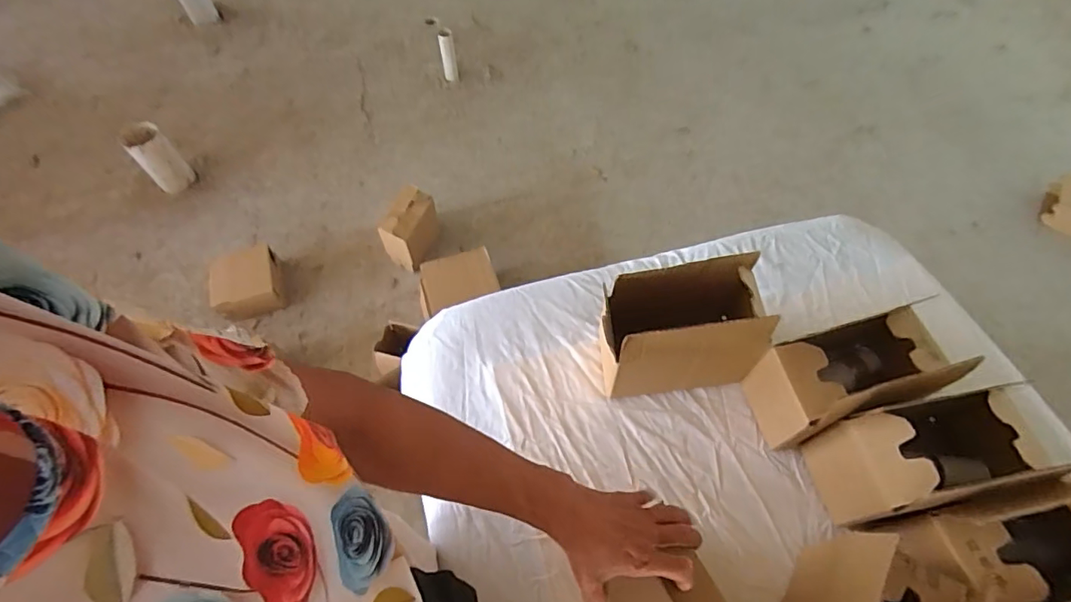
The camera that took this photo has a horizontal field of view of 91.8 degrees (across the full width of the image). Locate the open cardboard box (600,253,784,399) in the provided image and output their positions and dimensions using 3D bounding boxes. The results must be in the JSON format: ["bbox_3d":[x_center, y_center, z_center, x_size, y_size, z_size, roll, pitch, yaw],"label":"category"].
[{"bbox_3d":[0.164,0.036,0.625,0.180,0.165,0.103,-5,59,-4],"label":"open cardboard box"}]

